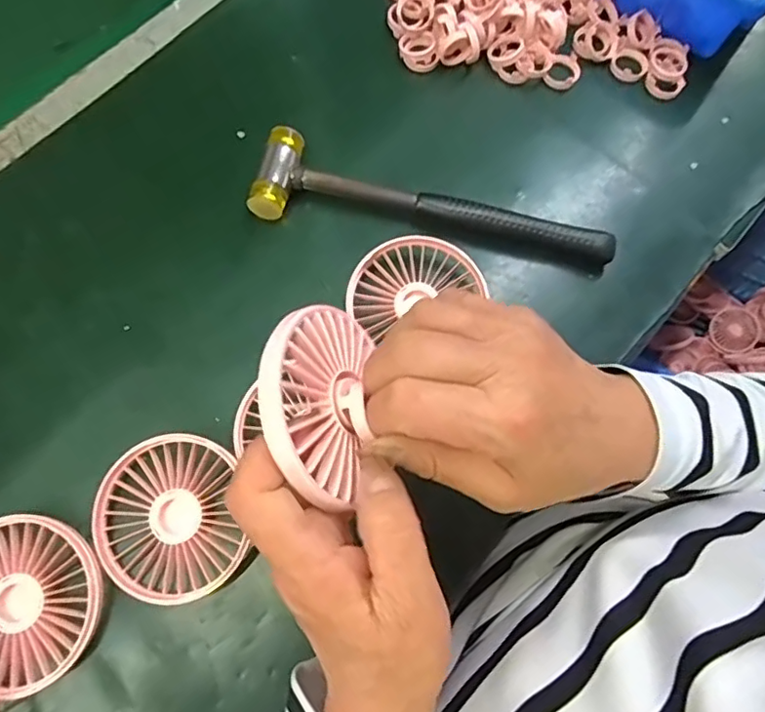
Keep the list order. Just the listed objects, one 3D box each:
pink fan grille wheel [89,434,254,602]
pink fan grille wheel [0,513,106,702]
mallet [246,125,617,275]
[{"bbox_3d":[-0.120,0.091,0.322,0.079,0.022,0.084,1,72,-3],"label":"pink fan grille wheel"},{"bbox_3d":[-0.195,0.130,0.308,0.089,0.023,0.083,1,72,-3],"label":"pink fan grille wheel"},{"bbox_3d":[0.036,-0.105,0.389,0.239,0.025,0.057,9,72,0],"label":"mallet"}]

